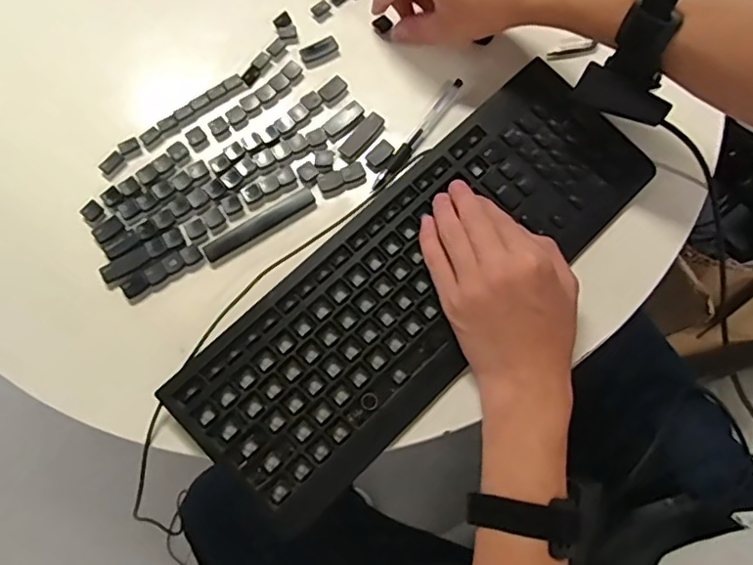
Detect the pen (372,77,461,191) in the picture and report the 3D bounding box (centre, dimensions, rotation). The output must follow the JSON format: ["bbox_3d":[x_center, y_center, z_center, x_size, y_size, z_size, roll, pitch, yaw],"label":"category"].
[{"bbox_3d":[0.038,-0.130,0.510,0.012,0.008,0.131,34,75,10],"label":"pen"}]

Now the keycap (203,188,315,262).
[{"bbox_3d":[-0.097,-0.048,0.488,0.100,0.005,0.019,-32,75,-10],"label":"keycap"}]

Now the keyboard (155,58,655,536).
[{"bbox_3d":[0.038,-0.008,0.465,0.410,0.027,0.143,-44,75,-11],"label":"keyboard"}]

